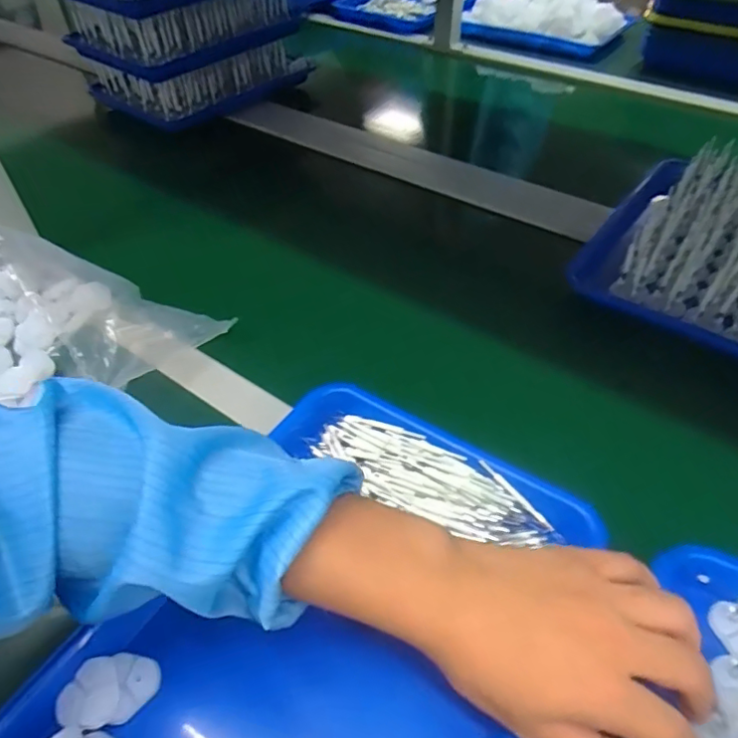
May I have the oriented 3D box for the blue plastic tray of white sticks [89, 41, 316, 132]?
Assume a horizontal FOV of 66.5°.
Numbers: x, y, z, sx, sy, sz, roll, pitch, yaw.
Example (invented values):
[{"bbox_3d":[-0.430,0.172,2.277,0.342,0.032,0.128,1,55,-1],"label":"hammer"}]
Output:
[{"bbox_3d":[-0.261,-0.478,0.901,0.174,0.077,0.287,26,52,23],"label":"blue plastic tray of white sticks"}]

